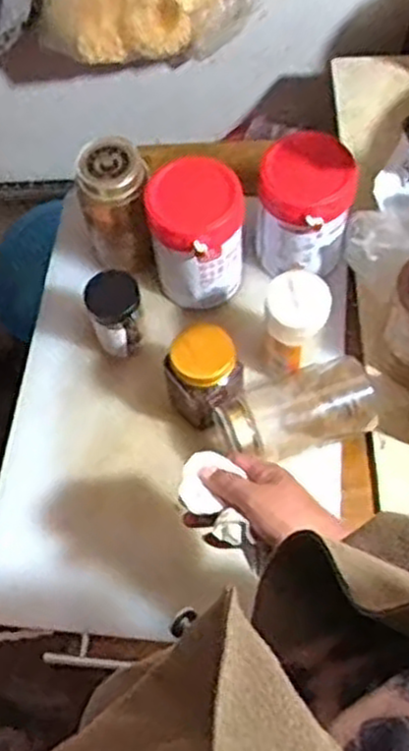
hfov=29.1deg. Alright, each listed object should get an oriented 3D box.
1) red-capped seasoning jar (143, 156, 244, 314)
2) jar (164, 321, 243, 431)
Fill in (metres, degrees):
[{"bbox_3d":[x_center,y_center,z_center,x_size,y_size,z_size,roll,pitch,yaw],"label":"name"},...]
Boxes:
[{"bbox_3d":[-0.006,-0.154,0.868,0.097,0.145,0.103,-1,67,2],"label":"red-capped seasoning jar"},{"bbox_3d":[0.001,0.003,0.807,0.070,0.094,0.075,-1,67,2],"label":"jar"}]

